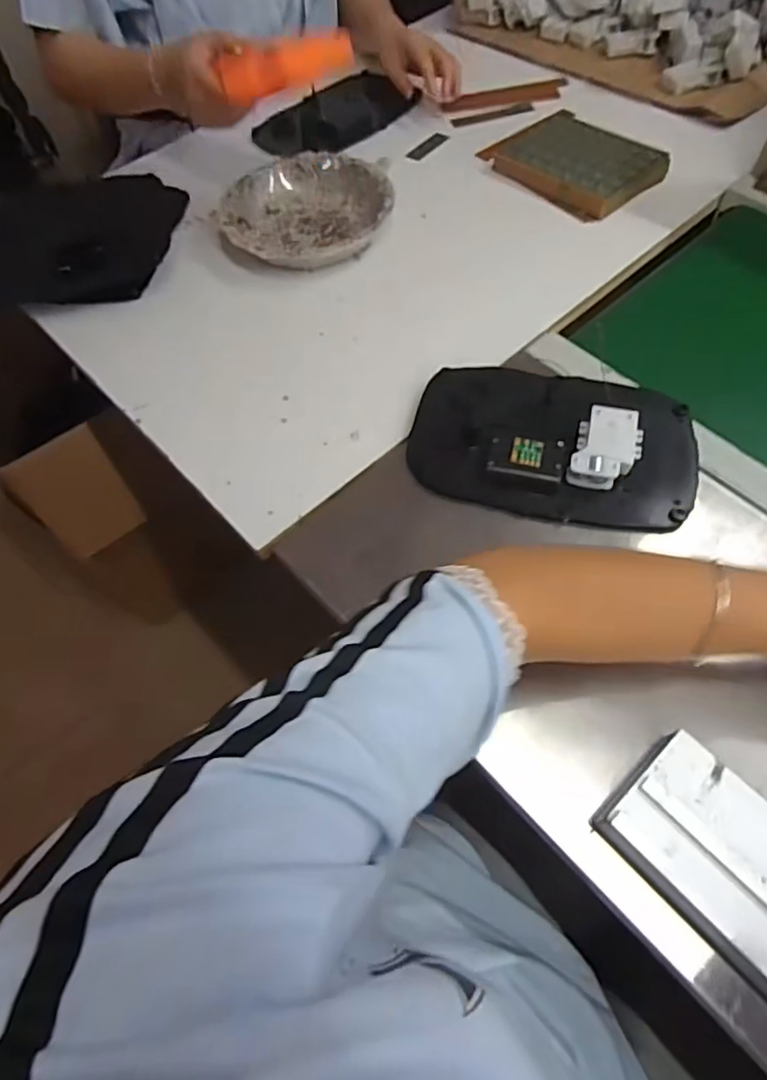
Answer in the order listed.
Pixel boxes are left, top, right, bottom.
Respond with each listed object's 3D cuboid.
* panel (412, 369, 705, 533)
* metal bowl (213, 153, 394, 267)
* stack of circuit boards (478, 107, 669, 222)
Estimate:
[{"bbox_3d":[0.140,-0.086,0.501,0.230,0.042,0.143,11,61,8],"label":"panel"},{"bbox_3d":[-0.083,-0.375,0.692,0.188,0.044,0.187,-1,60,1],"label":"metal bowl"},{"bbox_3d":[0.228,-0.462,0.724,0.151,0.027,0.194,-34,64,-16],"label":"stack of circuit boards"}]

